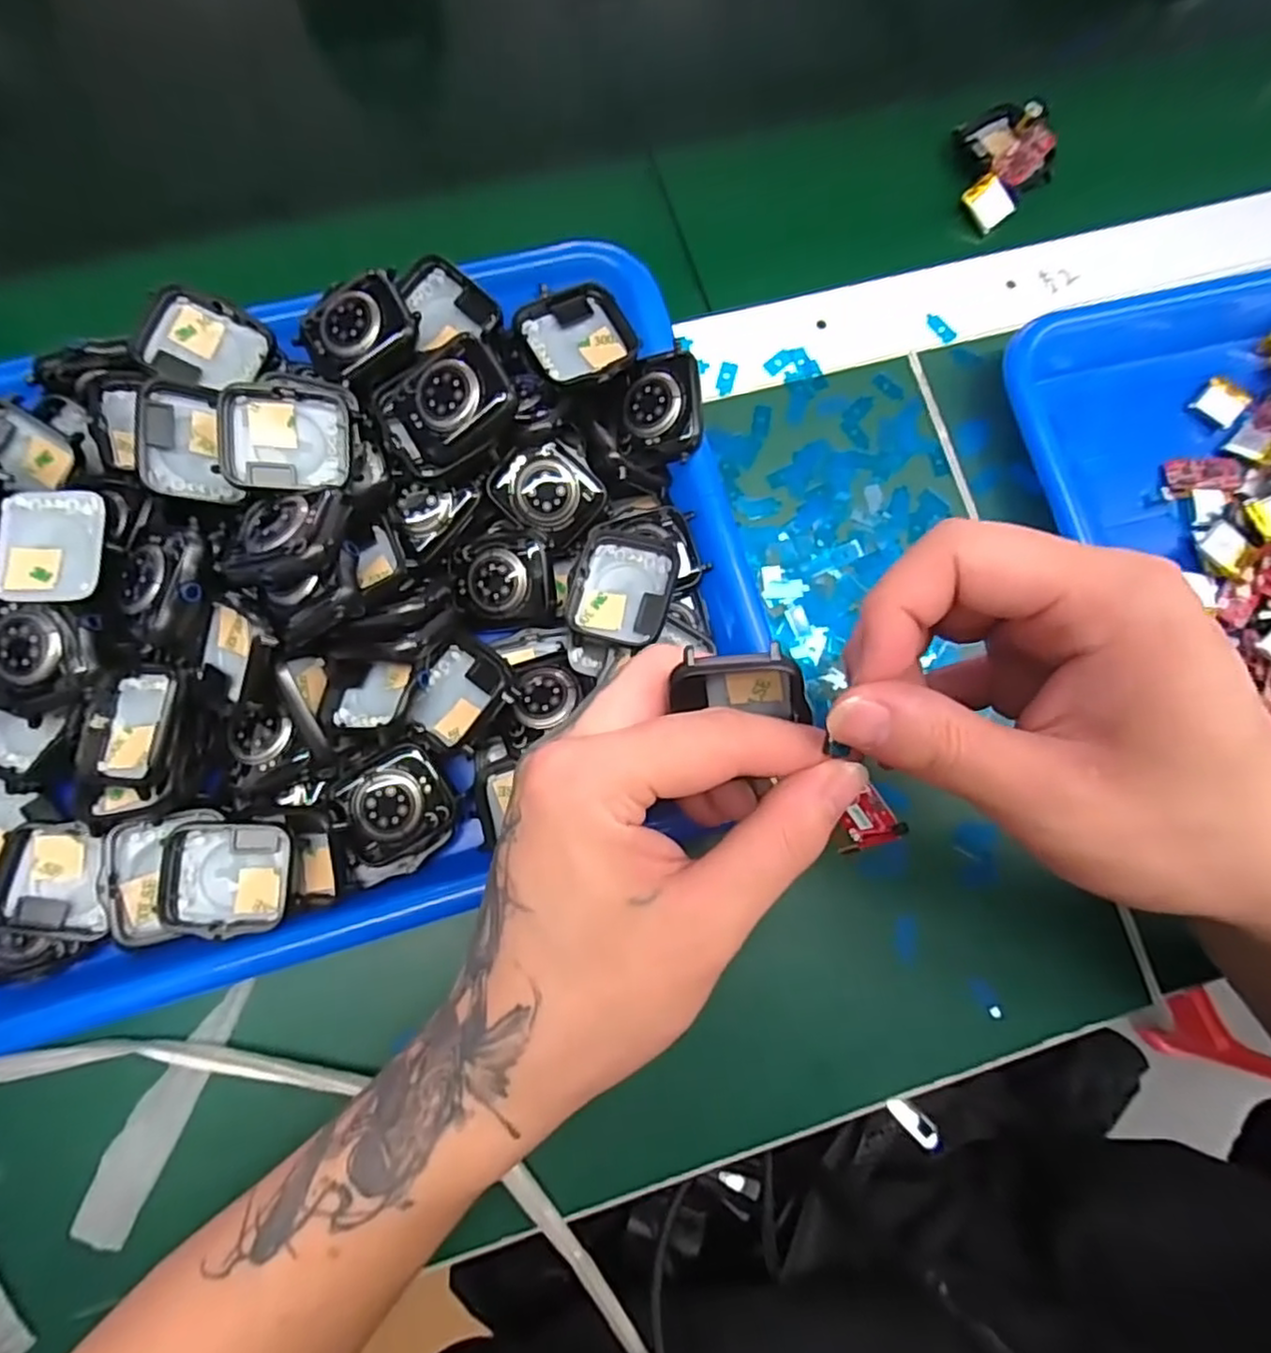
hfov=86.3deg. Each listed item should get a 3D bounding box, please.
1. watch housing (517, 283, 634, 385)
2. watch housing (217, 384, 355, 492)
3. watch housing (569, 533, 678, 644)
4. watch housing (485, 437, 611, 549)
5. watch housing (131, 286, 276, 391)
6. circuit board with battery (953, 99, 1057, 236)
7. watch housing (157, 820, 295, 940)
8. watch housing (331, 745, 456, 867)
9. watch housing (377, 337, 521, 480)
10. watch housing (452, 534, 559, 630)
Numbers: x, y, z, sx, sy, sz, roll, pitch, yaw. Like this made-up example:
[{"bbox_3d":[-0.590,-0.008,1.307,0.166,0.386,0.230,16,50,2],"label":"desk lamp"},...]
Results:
[{"bbox_3d":[-0.023,-0.135,0.270,0.044,0.011,0.041,-20,82,-6],"label":"watch housing"},{"bbox_3d":[-0.127,-0.085,0.246,0.041,0.013,0.036,2,80,-3],"label":"watch housing"},{"bbox_3d":[-0.004,-0.034,0.260,0.036,0.008,0.043,12,80,-1],"label":"watch housing"},{"bbox_3d":[-0.034,-0.073,0.269,0.038,0.011,0.033,41,81,4],"label":"watch housing"},{"bbox_3d":[-0.163,-0.126,0.259,0.037,0.015,0.035,20,80,1],"label":"watch housing"},{"bbox_3d":[0.182,-0.254,0.333,0.047,0.010,0.061,-13,81,-5],"label":"circuit board with battery"},{"bbox_3d":[-0.143,0.071,0.241,0.042,0.012,0.038,-2,80,-3],"label":"watch housing"},{"bbox_3d":[-0.088,0.047,0.247,0.039,0.007,0.036,-27,83,-7],"label":"watch housing"},{"bbox_3d":[-0.070,-0.100,0.251,0.049,0.014,0.037,-30,91,21],"label":"watch housing"},{"bbox_3d":[-0.052,-0.037,0.268,0.040,0.013,0.035,-4,81,-4],"label":"watch housing"}]

